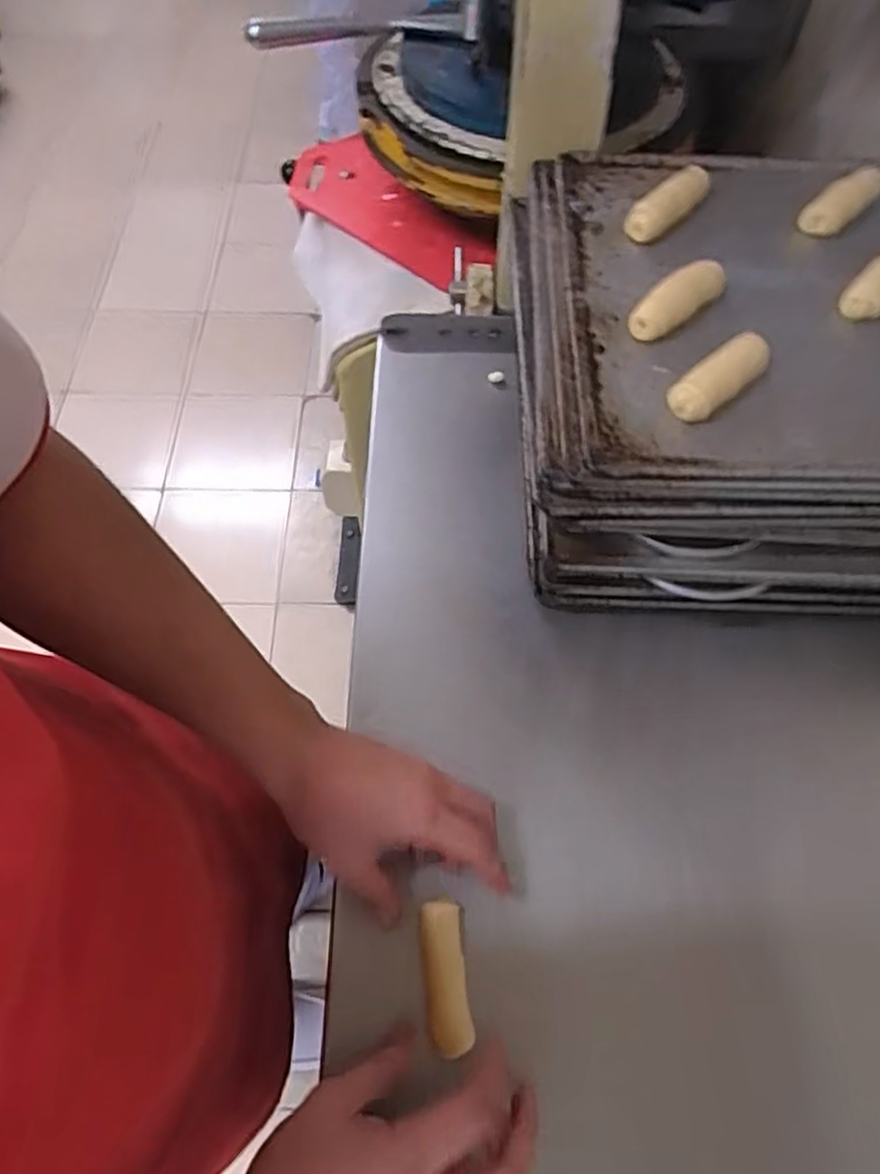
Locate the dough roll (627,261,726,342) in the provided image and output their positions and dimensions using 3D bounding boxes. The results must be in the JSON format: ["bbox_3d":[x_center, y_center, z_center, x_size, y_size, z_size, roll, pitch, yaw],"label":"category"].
[{"bbox_3d":[0.170,-0.206,0.505,0.092,0.020,0.027,-38,68,-20],"label":"dough roll"}]

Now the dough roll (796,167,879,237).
[{"bbox_3d":[0.324,-0.309,0.563,0.098,0.021,0.027,-37,67,-20],"label":"dough roll"}]

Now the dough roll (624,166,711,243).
[{"bbox_3d":[0.178,-0.303,0.556,0.029,0.020,0.093,36,66,17],"label":"dough roll"}]

